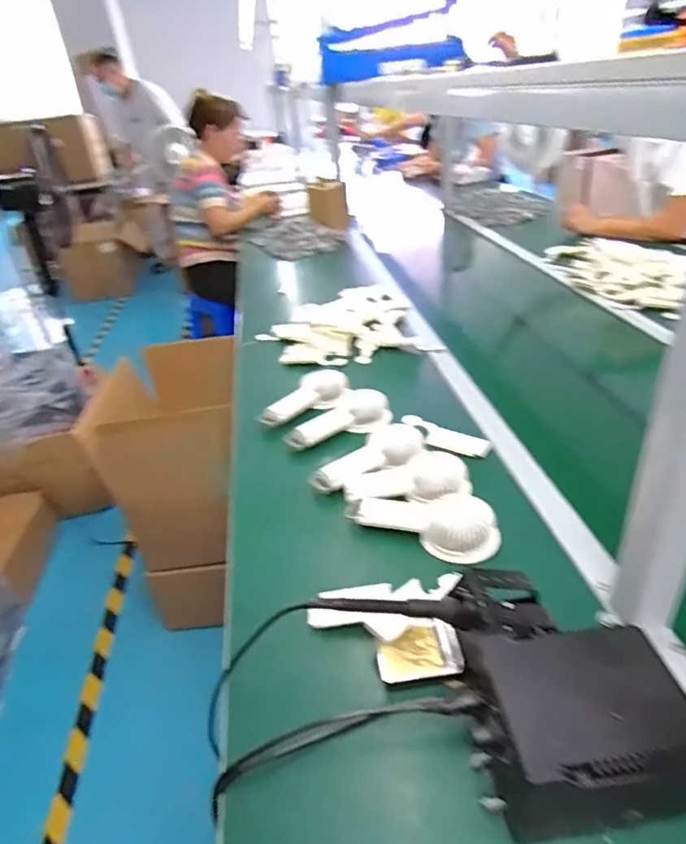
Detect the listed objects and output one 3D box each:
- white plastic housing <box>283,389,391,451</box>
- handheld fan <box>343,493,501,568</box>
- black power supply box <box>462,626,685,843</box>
[{"bbox_3d":[-0.001,0.003,0.888,0.174,0.047,0.088,-30,40,-32],"label":"white plastic housing"},{"bbox_3d":[0.099,0.122,0.686,0.191,0.037,0.078,10,36,23],"label":"handheld fan"},{"bbox_3d":[0.182,0.241,0.429,0.150,0.098,0.116,-6,33,1],"label":"black power supply box"}]

